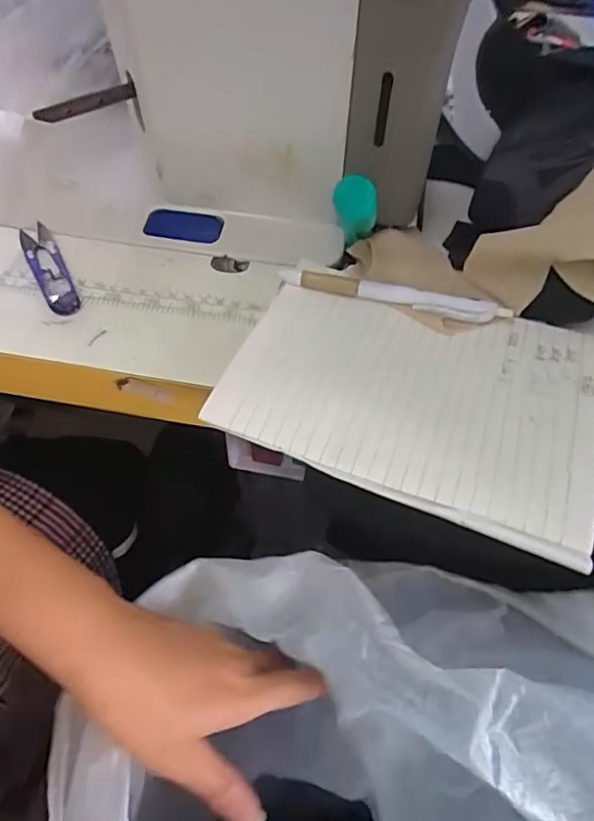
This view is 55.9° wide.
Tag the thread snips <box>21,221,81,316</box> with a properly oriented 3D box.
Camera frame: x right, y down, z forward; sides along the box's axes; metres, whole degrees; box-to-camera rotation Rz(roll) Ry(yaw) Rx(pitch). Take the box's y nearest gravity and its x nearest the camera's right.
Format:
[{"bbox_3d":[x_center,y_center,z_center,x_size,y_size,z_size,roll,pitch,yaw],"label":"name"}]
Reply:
[{"bbox_3d":[-0.157,-0.091,0.353,0.020,0.006,0.098,-21,55,-19],"label":"thread snips"}]

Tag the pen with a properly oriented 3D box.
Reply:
[{"bbox_3d":[0.057,-0.069,0.339,0.136,0.015,0.009,13,51,7],"label":"pen"}]

